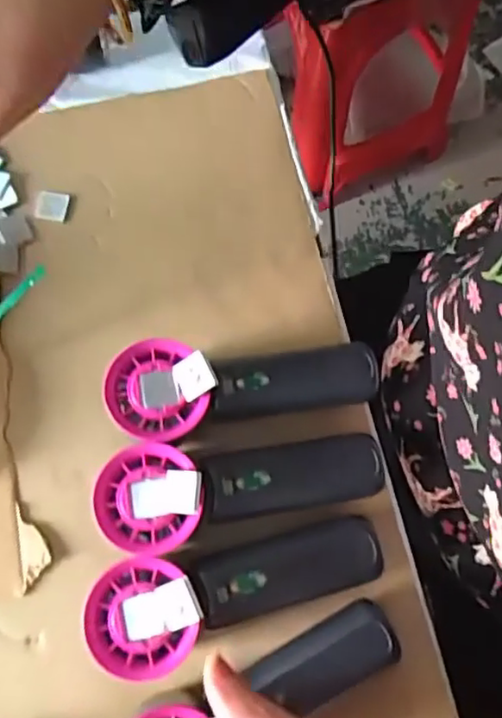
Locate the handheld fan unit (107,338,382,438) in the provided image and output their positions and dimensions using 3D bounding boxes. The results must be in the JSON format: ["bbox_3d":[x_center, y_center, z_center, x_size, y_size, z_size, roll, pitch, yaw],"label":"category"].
[{"bbox_3d":[-0.002,0.013,0.348,0.154,0.031,0.052,-4,79,-15],"label":"handheld fan unit"}]

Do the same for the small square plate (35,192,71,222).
[{"bbox_3d":[-0.137,-0.105,0.422,0.021,0.004,0.020,6,79,2],"label":"small square plate"}]

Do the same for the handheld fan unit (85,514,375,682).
[{"bbox_3d":[-0.005,0.118,0.320,0.156,0.033,0.050,-12,79,-16],"label":"handheld fan unit"}]

